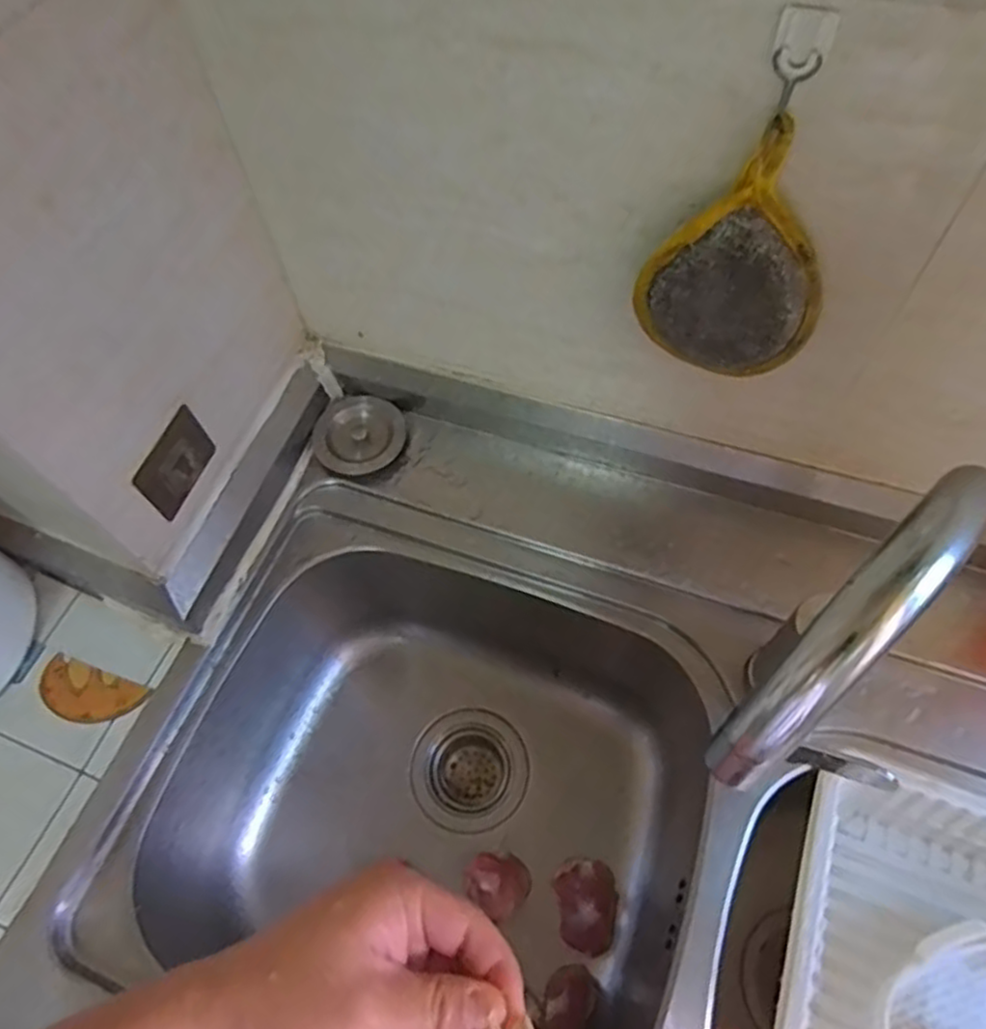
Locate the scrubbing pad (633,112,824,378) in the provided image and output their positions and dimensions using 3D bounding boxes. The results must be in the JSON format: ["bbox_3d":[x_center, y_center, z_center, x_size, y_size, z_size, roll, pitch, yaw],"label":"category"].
[{"bbox_3d":[0.141,-0.142,0.402,0.100,0.141,0.026,20,64,13],"label":"scrubbing pad"}]

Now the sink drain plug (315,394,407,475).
[{"bbox_3d":[-0.125,-0.075,0.651,0.081,0.024,0.083,-33,64,-14],"label":"sink drain plug"}]

